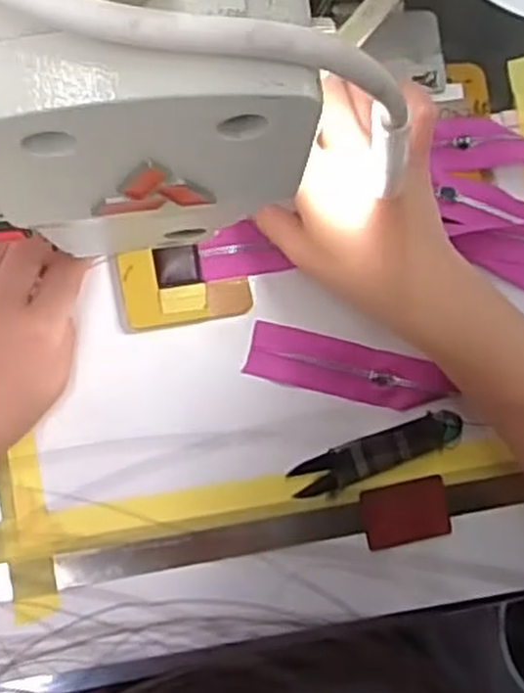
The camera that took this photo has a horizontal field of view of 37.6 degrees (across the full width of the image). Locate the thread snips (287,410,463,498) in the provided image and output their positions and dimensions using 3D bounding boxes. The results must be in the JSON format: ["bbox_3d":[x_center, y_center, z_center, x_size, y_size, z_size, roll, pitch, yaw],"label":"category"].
[{"bbox_3d":[0.068,0.062,0.448,0.102,0.006,0.023,-20,89,-11],"label":"thread snips"}]

